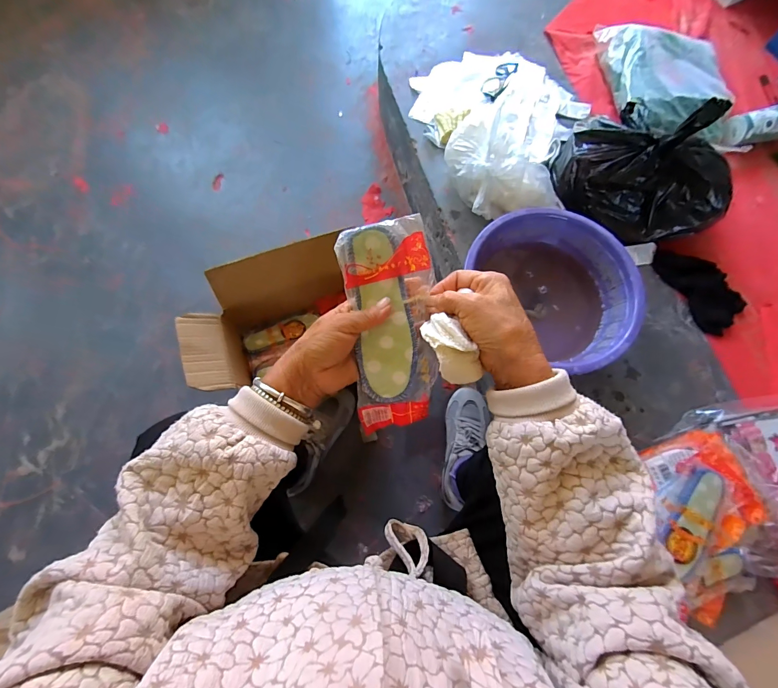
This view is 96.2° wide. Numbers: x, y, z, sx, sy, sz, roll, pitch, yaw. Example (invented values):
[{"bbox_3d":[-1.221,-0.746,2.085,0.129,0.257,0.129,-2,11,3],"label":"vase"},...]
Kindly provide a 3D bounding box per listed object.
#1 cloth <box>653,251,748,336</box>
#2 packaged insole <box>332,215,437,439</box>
[{"bbox_3d":[0.595,-0.111,0.672,0.091,0.032,0.185,-33,77,-9],"label":"cloth"},{"bbox_3d":[0.001,-0.012,0.340,0.083,0.015,0.204,-3,102,0],"label":"packaged insole"}]

